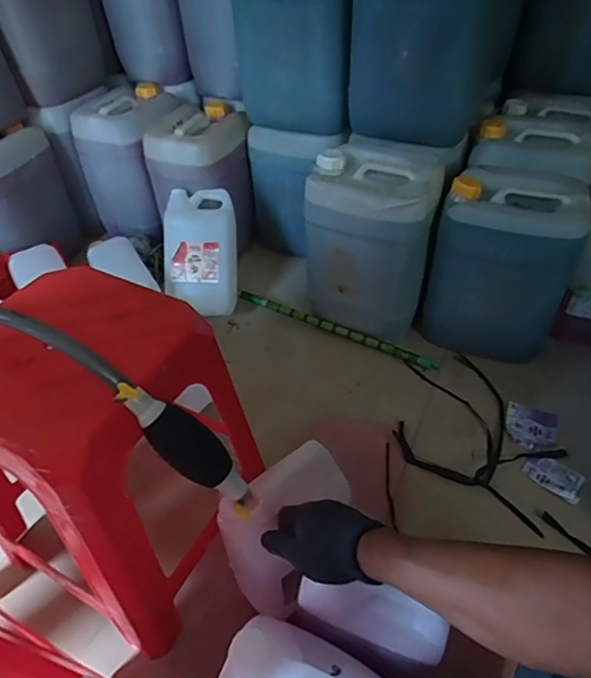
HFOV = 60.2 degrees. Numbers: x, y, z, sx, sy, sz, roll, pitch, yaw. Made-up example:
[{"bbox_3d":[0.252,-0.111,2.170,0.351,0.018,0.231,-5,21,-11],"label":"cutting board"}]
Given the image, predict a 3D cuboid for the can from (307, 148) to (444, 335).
[{"bbox_3d":[0.173,-0.218,1.199,0.275,0.395,0.222,11,46,14],"label":"can"}]

